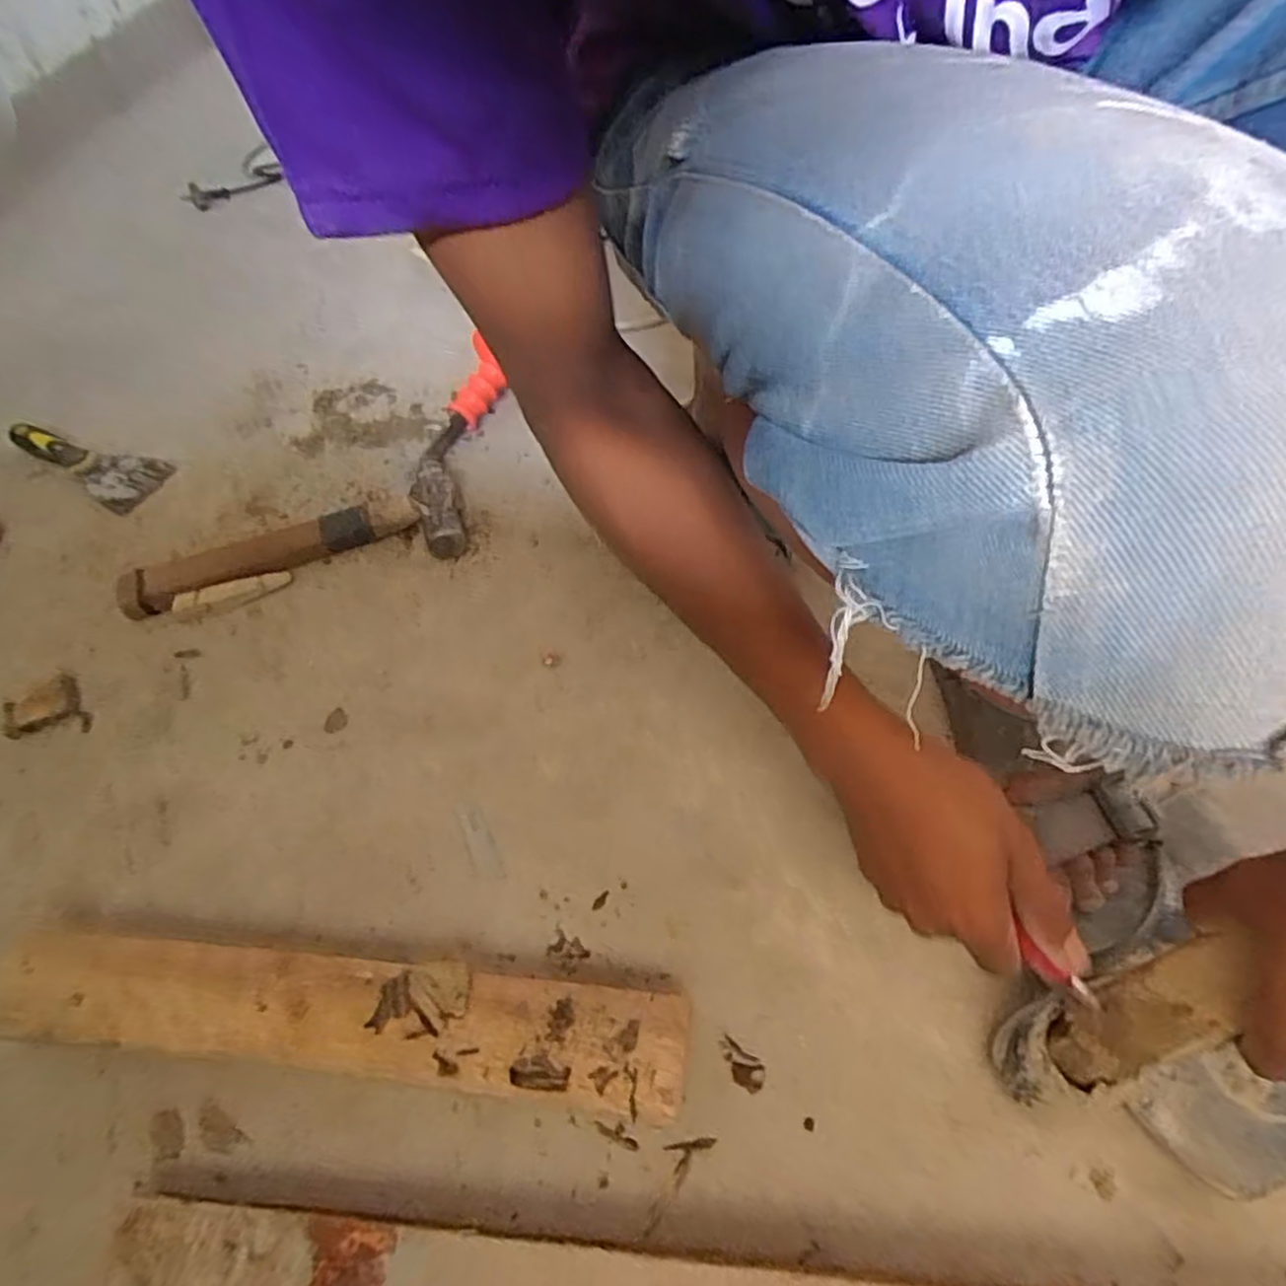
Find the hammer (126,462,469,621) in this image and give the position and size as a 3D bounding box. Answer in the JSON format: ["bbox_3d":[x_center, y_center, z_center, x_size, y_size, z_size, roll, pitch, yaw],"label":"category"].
[{"bbox_3d":[-0.315,-0.090,0.649,0.295,0.038,0.094,-16,56,-6],"label":"hammer"}]

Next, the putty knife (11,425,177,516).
[{"bbox_3d":[-0.582,-0.196,0.758,0.194,0.029,0.073,24,61,20],"label":"putty knife"}]

